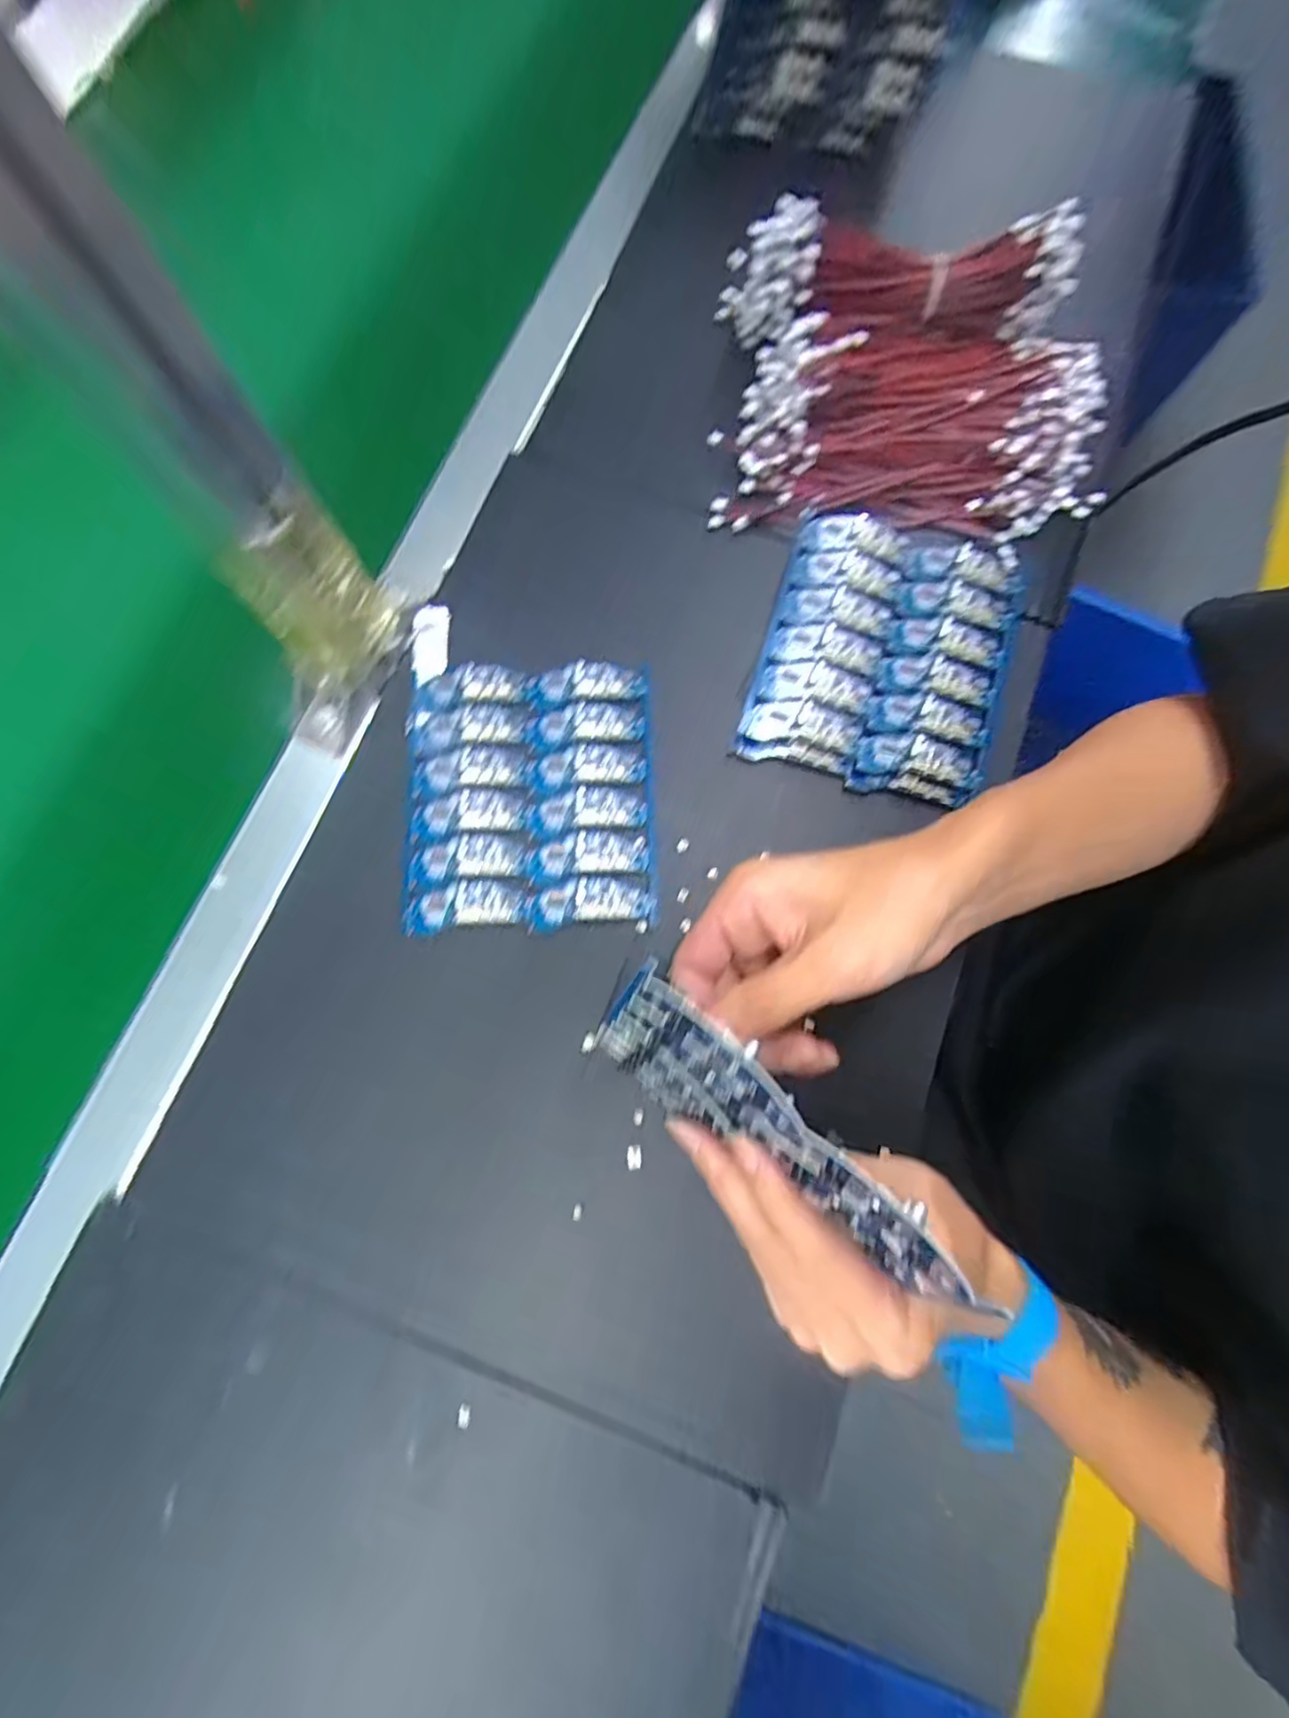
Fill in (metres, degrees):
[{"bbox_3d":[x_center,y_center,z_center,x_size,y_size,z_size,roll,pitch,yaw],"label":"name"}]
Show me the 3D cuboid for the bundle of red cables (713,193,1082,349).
[{"bbox_3d":[0.154,-0.360,0.412,0.201,0.057,0.053,-1,78,0],"label":"bundle of red cables"}]

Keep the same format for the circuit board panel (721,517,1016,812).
[{"bbox_3d":[0.142,-0.127,0.396,0.134,0.010,0.169,17,78,4],"label":"circuit board panel"}]

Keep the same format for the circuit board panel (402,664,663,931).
[{"bbox_3d":[-0.064,-0.038,0.379,0.135,0.007,0.150,-3,77,-2],"label":"circuit board panel"}]

